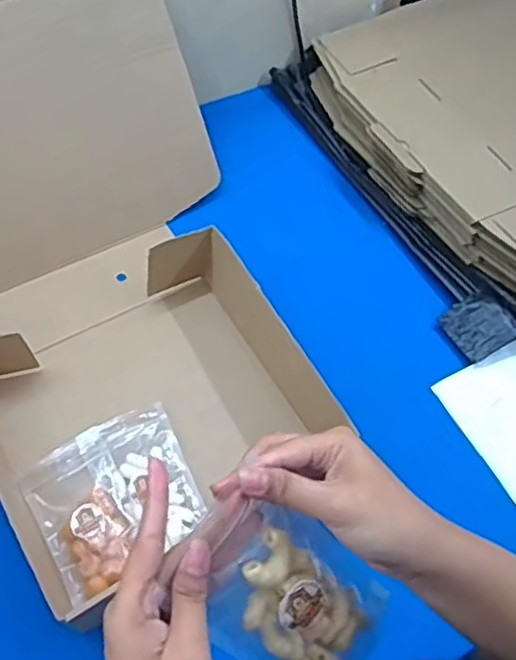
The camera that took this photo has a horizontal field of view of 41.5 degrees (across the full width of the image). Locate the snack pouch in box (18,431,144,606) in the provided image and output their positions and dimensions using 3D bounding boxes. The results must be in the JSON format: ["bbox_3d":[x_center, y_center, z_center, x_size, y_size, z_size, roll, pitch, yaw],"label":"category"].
[{"bbox_3d":[-0.177,0.184,0.690,0.097,0.036,0.159,-27,65,-17],"label":"snack pouch in box"}]

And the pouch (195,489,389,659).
[{"bbox_3d":[0.016,0.162,0.423,0.092,0.019,0.158,-50,116,-18],"label":"pouch"}]

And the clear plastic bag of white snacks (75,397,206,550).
[{"bbox_3d":[-0.115,0.153,0.722,0.093,0.026,0.152,-29,65,-18],"label":"clear plastic bag of white snacks"}]

